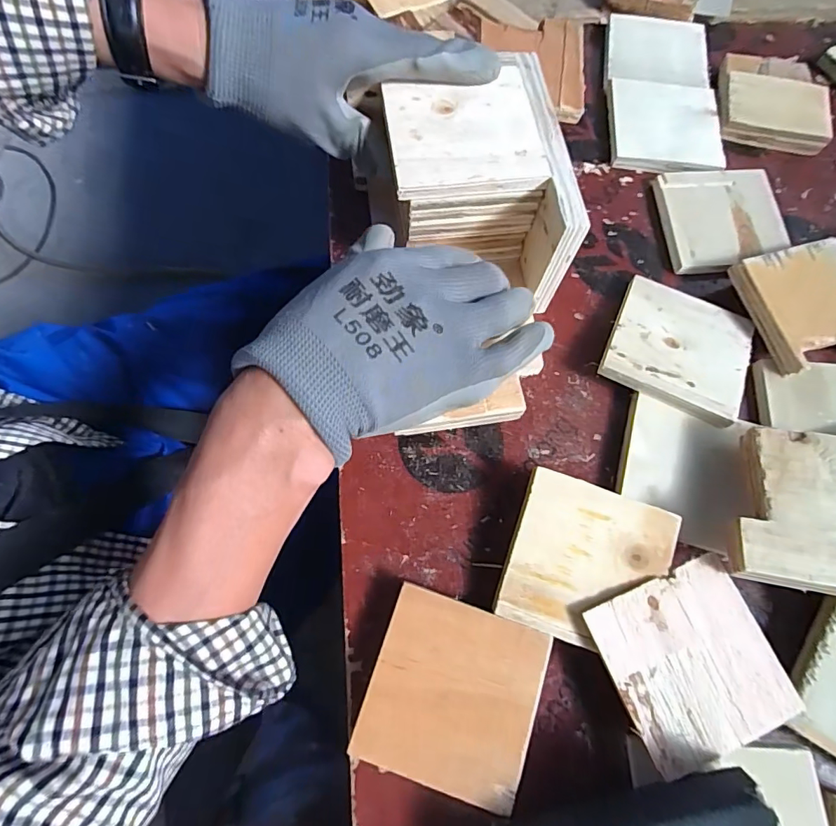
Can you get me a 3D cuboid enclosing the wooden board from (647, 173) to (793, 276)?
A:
[{"bbox_3d":[0.243,-0.154,0.383,0.096,0.009,0.089,-4,71,-2],"label":"wooden board"}]

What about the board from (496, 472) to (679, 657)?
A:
[{"bbox_3d":[0.098,0.087,0.276,0.086,0.007,0.088,19,71,6],"label":"board"}]

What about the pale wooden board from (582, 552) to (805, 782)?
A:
[{"bbox_3d":[0.149,0.135,0.261,0.087,0.007,0.088,-23,72,-8],"label":"pale wooden board"}]

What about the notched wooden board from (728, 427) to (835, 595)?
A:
[{"bbox_3d":[0.223,0.053,0.271,0.088,0.009,0.090,7,63,8],"label":"notched wooden board"}]

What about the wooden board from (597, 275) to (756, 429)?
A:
[{"bbox_3d":[0.182,-0.048,0.333,0.090,0.012,0.091,24,72,8],"label":"wooden board"}]

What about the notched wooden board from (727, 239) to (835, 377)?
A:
[{"bbox_3d":[0.282,-0.079,0.340,0.089,0.017,0.086,-17,72,-7],"label":"notched wooden board"}]

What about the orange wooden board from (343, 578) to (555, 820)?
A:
[{"bbox_3d":[0.019,0.155,0.269,0.088,0.018,0.090,18,71,5],"label":"orange wooden board"}]

